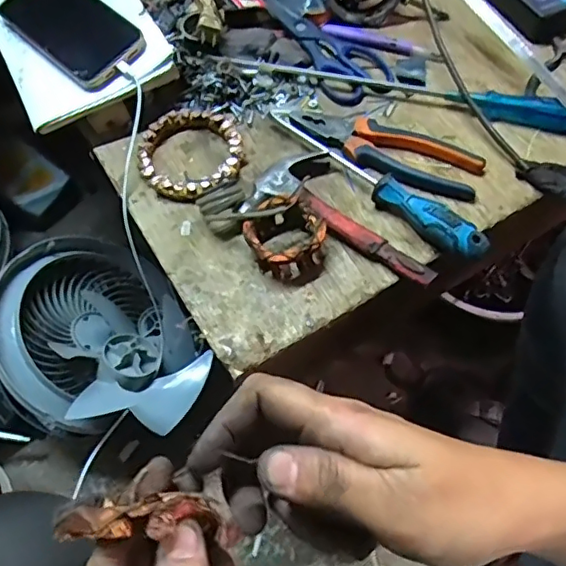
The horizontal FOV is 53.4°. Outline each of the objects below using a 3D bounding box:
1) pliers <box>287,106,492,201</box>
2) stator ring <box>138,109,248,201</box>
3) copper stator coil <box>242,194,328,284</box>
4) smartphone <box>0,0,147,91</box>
[{"bbox_3d":[0.098,-0.131,0.544,0.186,0.014,0.053,23,65,15],"label":"pliers"},{"bbox_3d":[-0.089,-0.127,0.548,0.100,0.016,0.099,-1,61,2],"label":"stator ring"},{"bbox_3d":[0.004,-0.037,0.489,0.063,0.033,0.071,-29,64,-12],"label":"copper stator coil"},{"bbox_3d":[-0.209,-0.253,0.557,0.139,0.008,0.078,40,88,8],"label":"smartphone"}]

